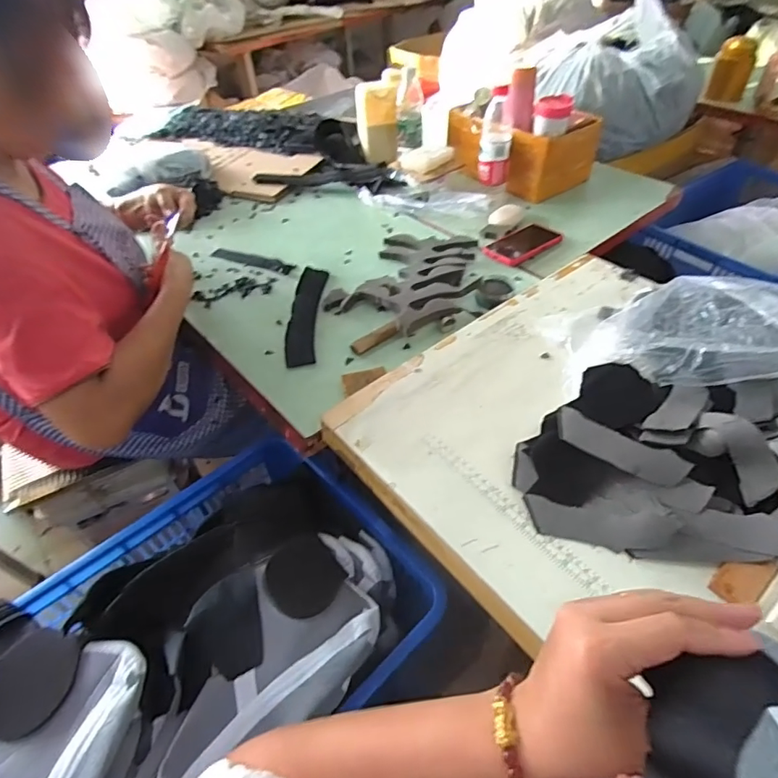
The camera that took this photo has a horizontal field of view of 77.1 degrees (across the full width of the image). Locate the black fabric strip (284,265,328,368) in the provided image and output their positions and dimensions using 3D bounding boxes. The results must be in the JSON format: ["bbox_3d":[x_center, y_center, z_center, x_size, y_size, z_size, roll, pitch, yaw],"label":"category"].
[{"bbox_3d":[-0.142,-0.127,0.830,0.053,0.008,0.248,0,48,0],"label":"black fabric strip"}]

